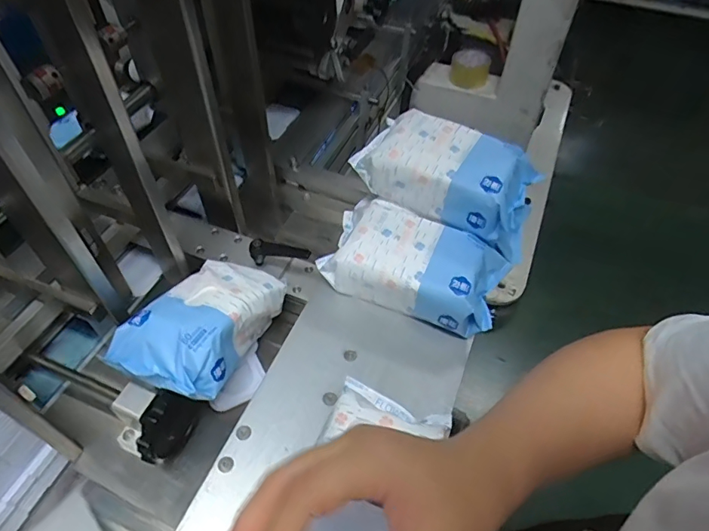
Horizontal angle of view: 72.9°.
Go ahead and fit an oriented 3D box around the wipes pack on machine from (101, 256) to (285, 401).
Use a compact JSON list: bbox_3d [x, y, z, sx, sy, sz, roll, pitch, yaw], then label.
[{"bbox_3d":[-0.148,0.052,0.476,0.104,0.071,0.160,17,52,13],"label":"wipes pack on machine"}]

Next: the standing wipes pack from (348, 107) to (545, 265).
[{"bbox_3d":[0.102,-0.100,0.526,0.193,0.074,0.087,24,54,18],"label":"standing wipes pack"}]

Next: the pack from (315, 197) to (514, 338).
[{"bbox_3d":[0.066,-0.004,0.522,0.190,0.060,0.108,19,53,15],"label":"pack"}]

